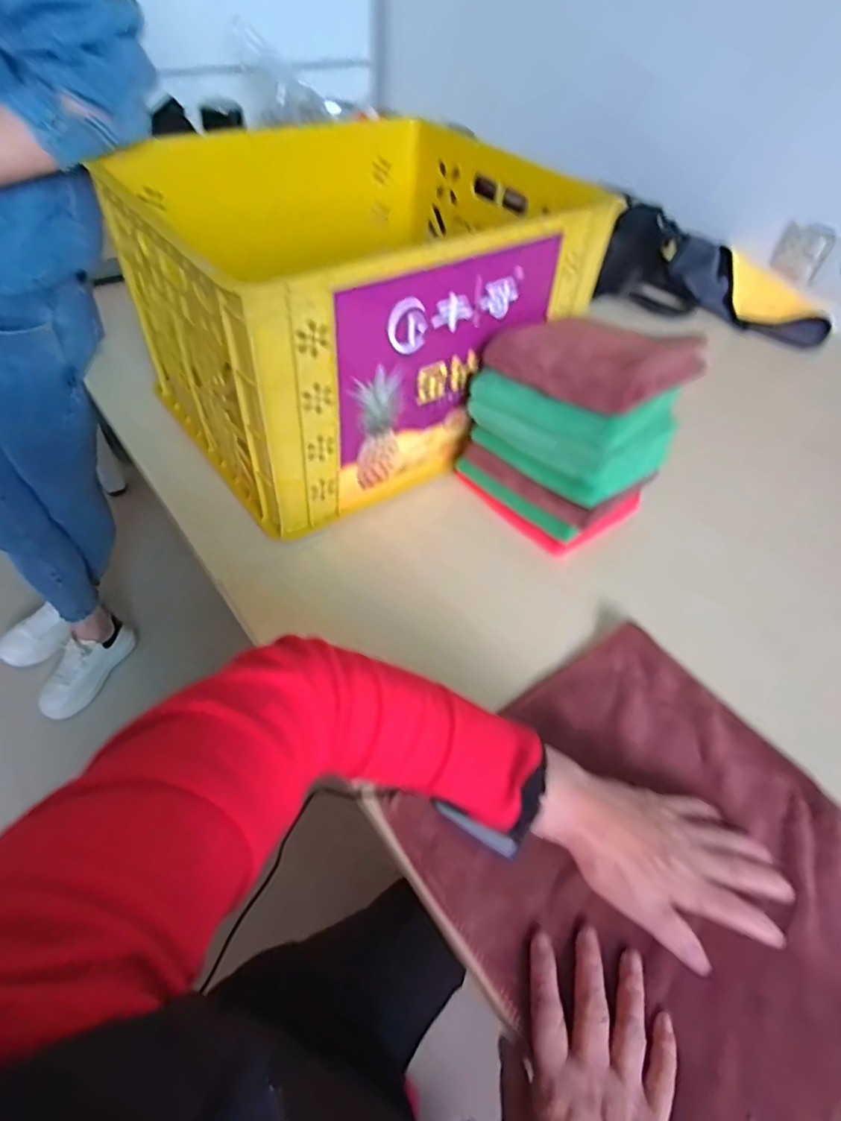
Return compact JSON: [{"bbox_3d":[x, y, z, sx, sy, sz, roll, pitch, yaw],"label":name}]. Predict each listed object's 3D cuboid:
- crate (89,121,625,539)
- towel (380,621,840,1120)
[{"bbox_3d":[-0.083,-0.342,0.736,0.483,0.265,0.441,-28,57,-25],"label":"crate"},{"bbox_3d":[0.185,0.232,0.437,0.308,0.024,0.327,-27,56,-25],"label":"towel"}]

